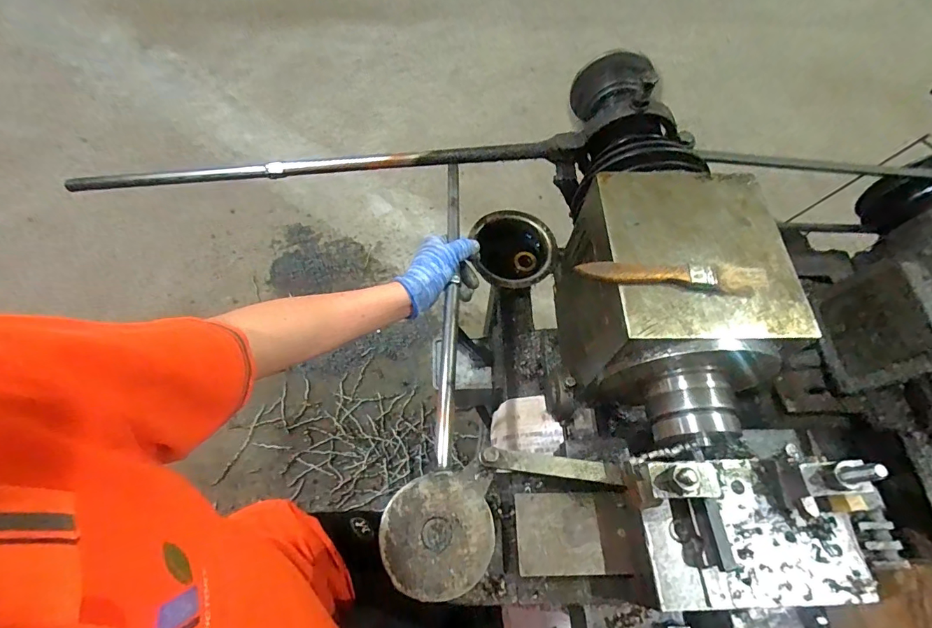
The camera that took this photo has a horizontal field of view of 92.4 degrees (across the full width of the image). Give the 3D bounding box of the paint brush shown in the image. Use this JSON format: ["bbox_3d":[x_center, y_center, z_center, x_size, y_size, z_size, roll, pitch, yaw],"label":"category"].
[{"bbox_3d":[0.166,-0.033,0.363,0.145,0.013,0.020,5,63,0],"label":"paint brush"}]

